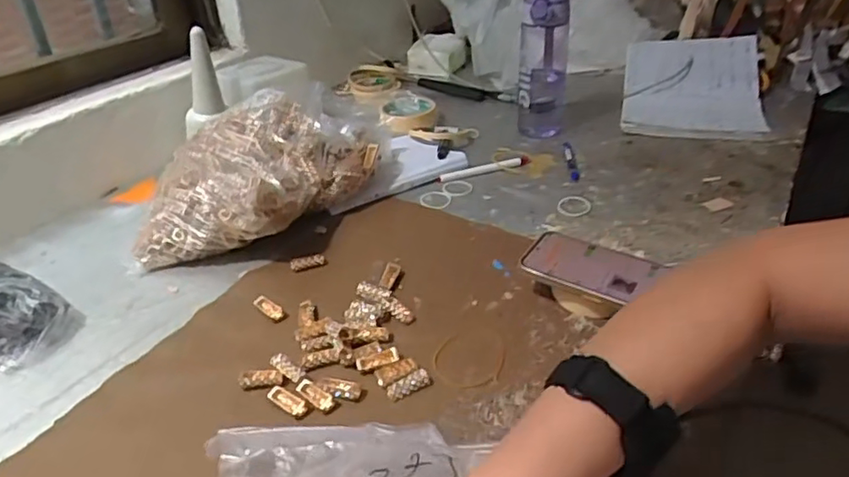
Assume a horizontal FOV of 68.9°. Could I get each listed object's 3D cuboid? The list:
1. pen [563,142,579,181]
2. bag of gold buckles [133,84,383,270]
[{"bbox_3d":[0.203,-0.109,0.858,0.013,0.006,0.113,0,32,4],"label":"pen"},{"bbox_3d":[-0.190,-0.076,0.738,0.180,0.118,0.302,15,36,27],"label":"bag of gold buckles"}]

